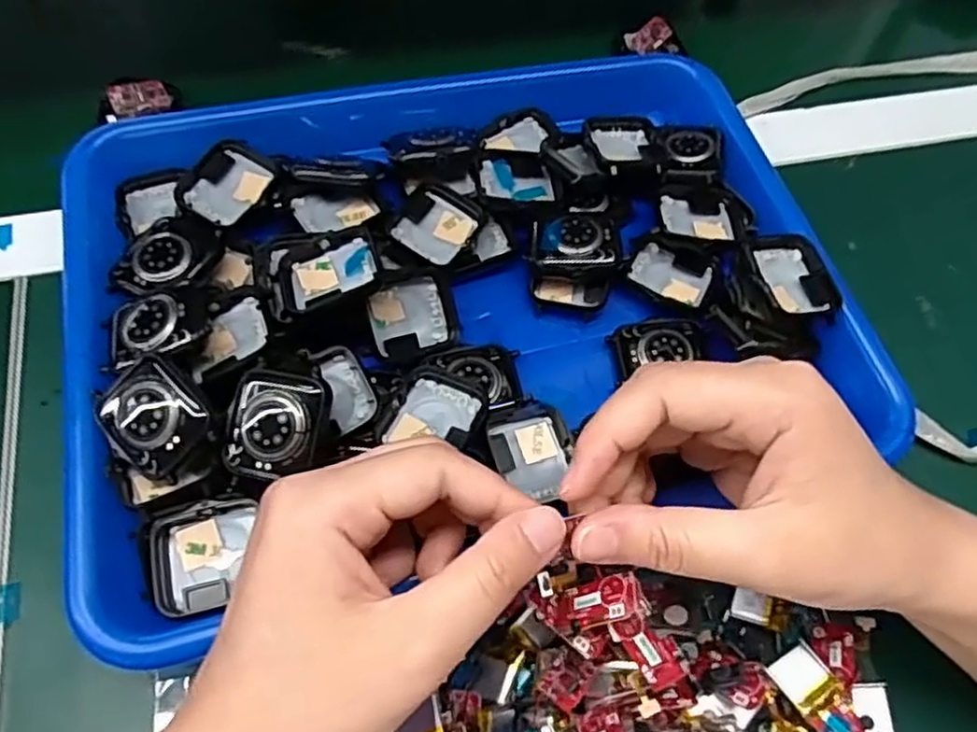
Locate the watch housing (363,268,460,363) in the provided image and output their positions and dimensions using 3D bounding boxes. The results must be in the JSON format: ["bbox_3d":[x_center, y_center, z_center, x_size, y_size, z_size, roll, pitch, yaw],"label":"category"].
[{"bbox_3d":[-0.031,-0.022,0.302,0.040,0.015,0.035,-16,90,-27],"label":"watch housing"}]

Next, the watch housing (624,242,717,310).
[{"bbox_3d":[0.086,-0.043,0.330,0.039,0.010,0.034,19,62,6],"label":"watch housing"}]

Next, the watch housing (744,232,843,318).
[{"bbox_3d":[0.134,-0.042,0.312,0.035,0.011,0.041,-6,62,-7],"label":"watch housing"}]

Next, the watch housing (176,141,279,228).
[{"bbox_3d":[-0.121,-0.083,0.327,0.034,0.013,0.042,30,64,12],"label":"watch housing"}]

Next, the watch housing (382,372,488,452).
[{"bbox_3d":[-0.019,0.019,0.282,0.035,0.007,0.033,15,62,4],"label":"watch housing"}]

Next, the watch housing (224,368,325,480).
[{"bbox_3d":[-0.078,0.022,0.258,0.032,0.006,0.038,9,83,5],"label":"watch housing"}]

